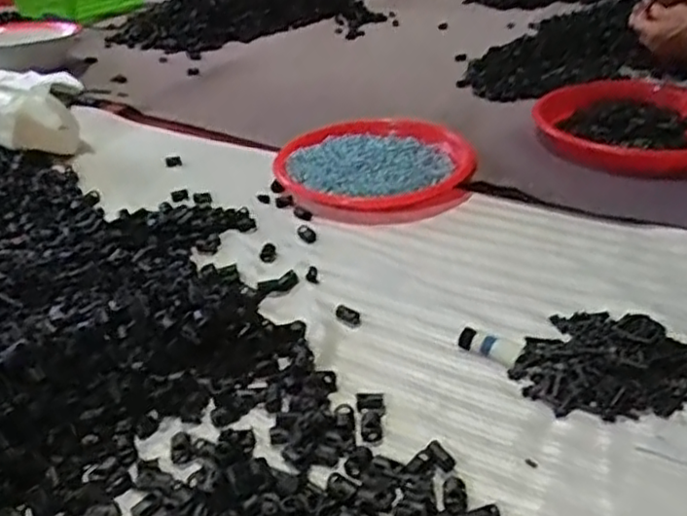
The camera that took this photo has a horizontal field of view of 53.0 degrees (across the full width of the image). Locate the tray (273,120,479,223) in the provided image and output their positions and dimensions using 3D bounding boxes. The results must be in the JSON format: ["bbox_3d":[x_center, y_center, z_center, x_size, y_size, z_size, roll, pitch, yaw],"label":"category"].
[{"bbox_3d":[0.034,-0.099,0.743,0.204,0.033,0.156,-4,34,0],"label":"tray"}]

